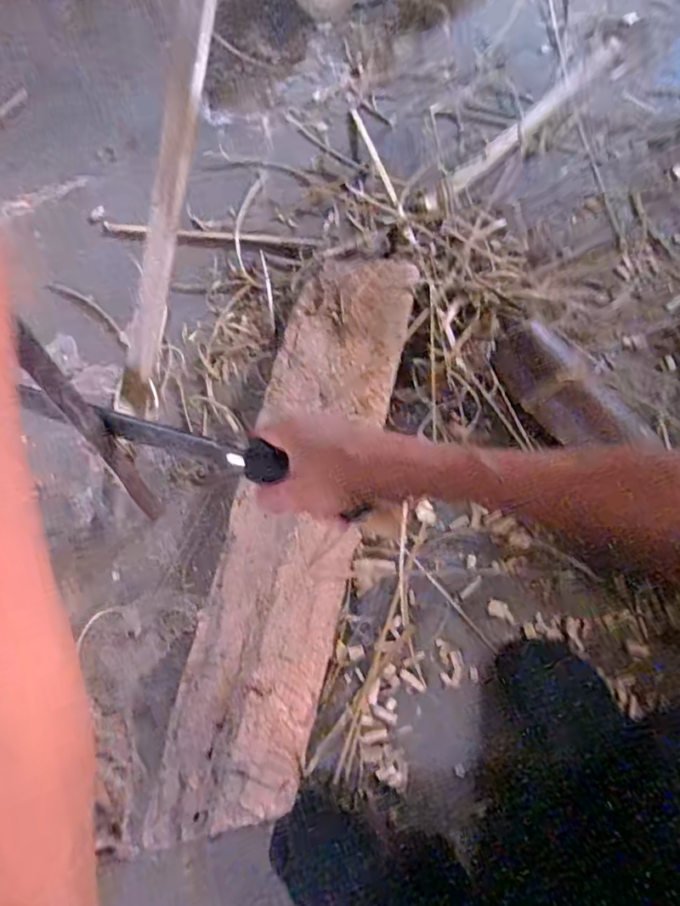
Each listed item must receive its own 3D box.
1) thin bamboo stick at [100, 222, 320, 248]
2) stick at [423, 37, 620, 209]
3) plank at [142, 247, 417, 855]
[{"bbox_3d":[-0.145,-0.244,0.643,0.247,0.010,0.016,6,76,0],"label":"thin bamboo stick"},{"bbox_3d":[0.227,-0.399,0.680,0.023,0.017,0.359,44,79,9],"label":"stick"},{"bbox_3d":[-0.039,0.060,0.544,0.116,0.051,0.542,13,76,3],"label":"plank"}]

